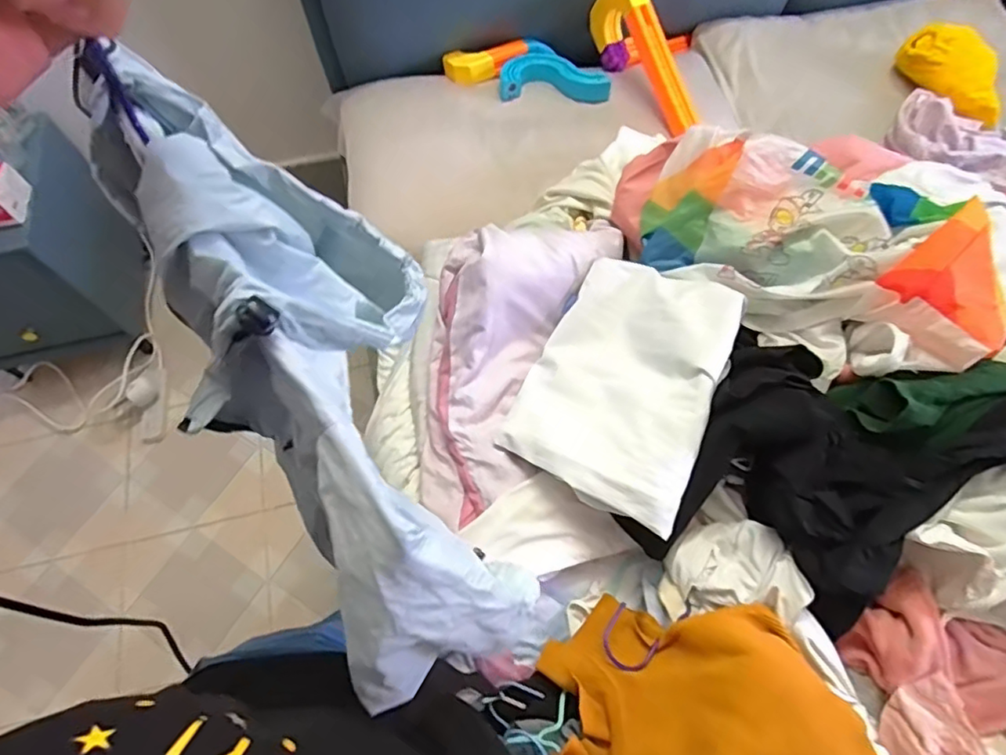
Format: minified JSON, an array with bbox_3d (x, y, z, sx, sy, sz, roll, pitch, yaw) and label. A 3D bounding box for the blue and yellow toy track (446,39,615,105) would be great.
[{"bbox_3d":[0.043,-0.546,1.045,0.283,0.038,0.128,3,65,3],"label":"blue and yellow toy track"}]

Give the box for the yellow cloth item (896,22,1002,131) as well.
[{"bbox_3d":[0.785,-0.528,1.016,0.098,0.074,0.201,-40,70,-16],"label":"yellow cloth item"}]

